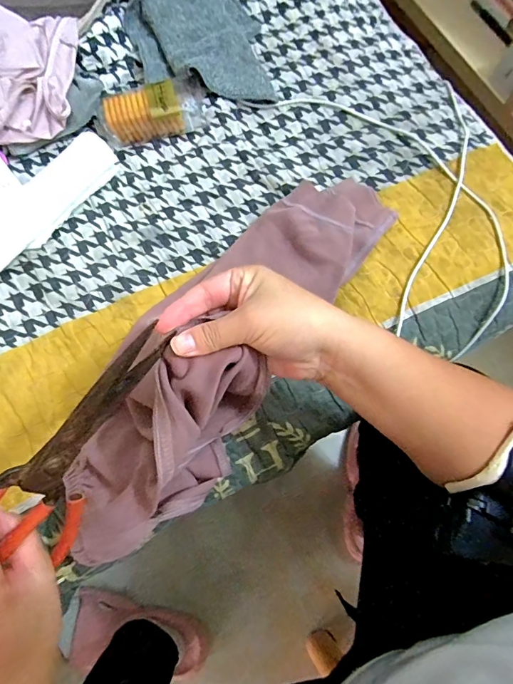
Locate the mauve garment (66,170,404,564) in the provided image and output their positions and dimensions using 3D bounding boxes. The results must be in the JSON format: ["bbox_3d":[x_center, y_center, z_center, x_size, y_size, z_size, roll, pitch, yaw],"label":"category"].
[{"bbox_3d":[-0.015,-0.027,0.344,0.124,0.121,0.404,33,67,9],"label":"mauve garment"}]

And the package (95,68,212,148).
[{"bbox_3d":[-0.120,-0.269,0.474,0.130,0.043,0.050,-20,74,-2],"label":"package"}]

